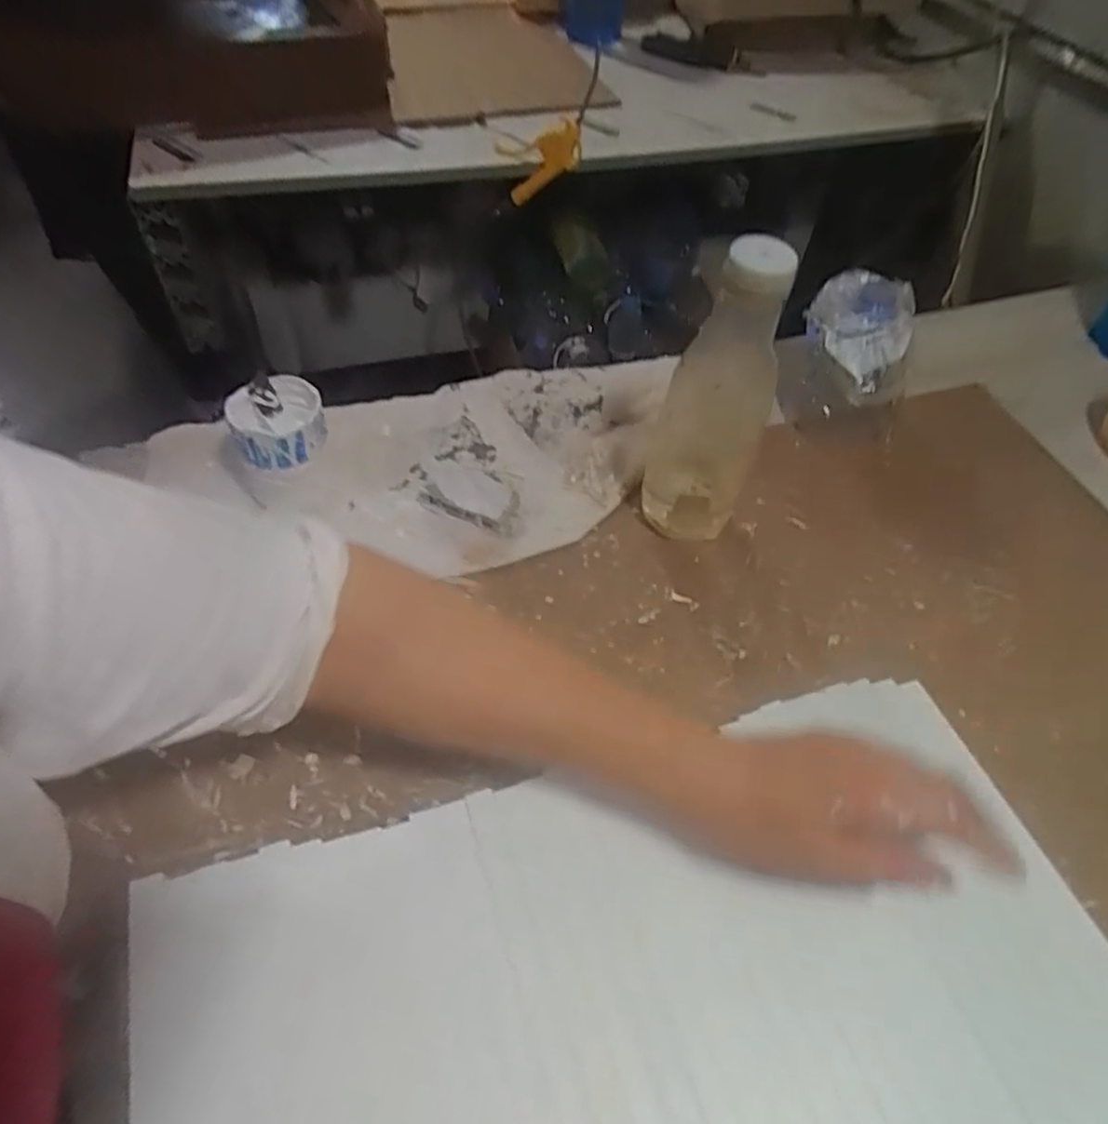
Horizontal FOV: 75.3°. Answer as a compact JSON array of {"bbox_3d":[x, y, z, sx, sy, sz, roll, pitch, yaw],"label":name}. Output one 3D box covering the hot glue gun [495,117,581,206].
[{"bbox_3d":[-0.022,-0.571,1.021,0.118,0.106,0.090,2,53,-4],"label":"hot glue gun"}]

